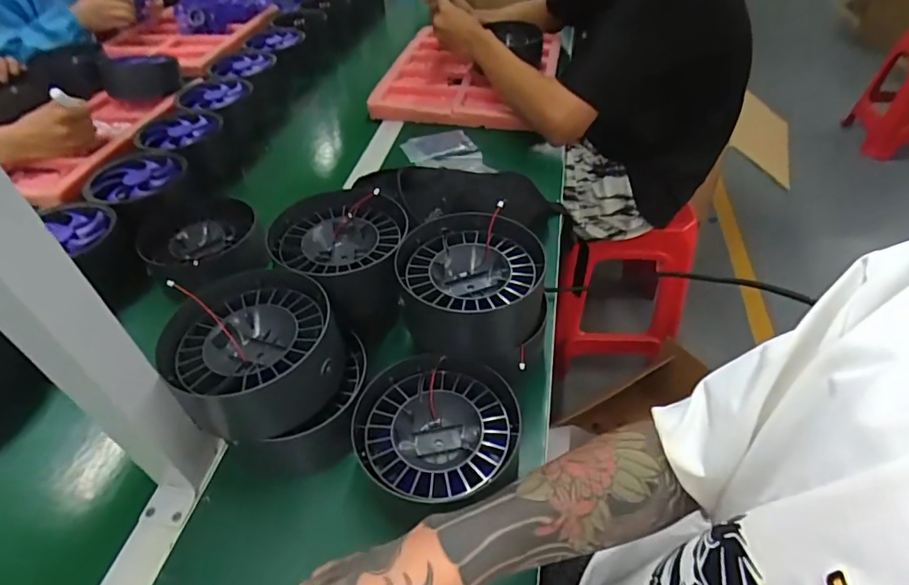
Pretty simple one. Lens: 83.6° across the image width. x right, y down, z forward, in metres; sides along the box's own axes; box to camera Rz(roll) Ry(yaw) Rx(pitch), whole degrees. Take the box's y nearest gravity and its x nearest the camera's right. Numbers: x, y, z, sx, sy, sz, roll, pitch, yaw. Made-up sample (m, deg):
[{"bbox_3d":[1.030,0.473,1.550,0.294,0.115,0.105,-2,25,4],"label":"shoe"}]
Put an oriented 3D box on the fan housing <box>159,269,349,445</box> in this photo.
[{"bbox_3d":[-0.167,0.051,0.439,0.153,0.062,0.139,6,48,8],"label":"fan housing"}]

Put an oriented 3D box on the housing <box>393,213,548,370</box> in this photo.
[{"bbox_3d":[0.013,-0.003,0.496,0.143,0.075,0.143,7,48,8],"label":"housing"}]

